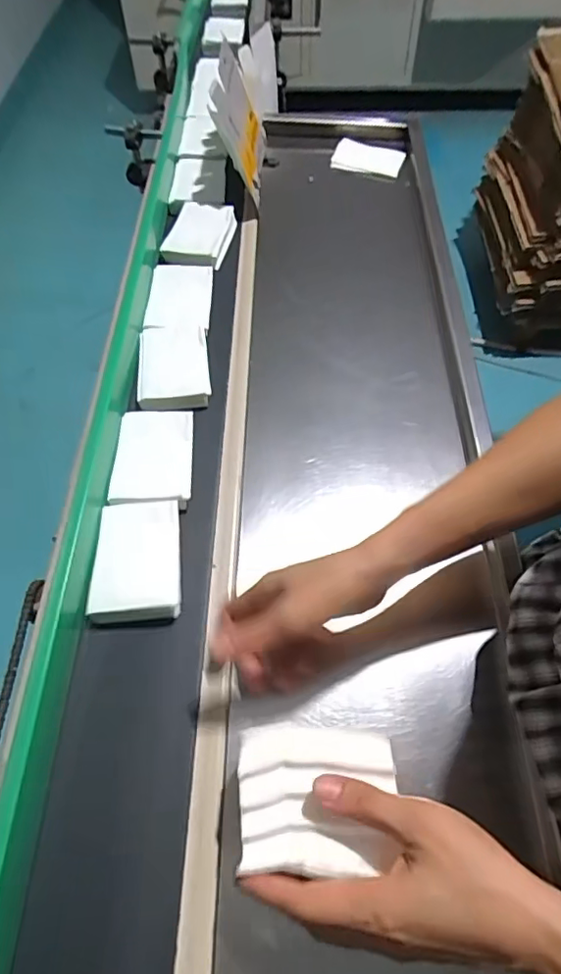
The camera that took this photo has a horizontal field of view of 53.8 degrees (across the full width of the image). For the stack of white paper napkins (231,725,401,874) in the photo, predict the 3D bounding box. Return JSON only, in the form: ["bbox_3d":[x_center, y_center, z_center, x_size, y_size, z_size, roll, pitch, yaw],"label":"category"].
[{"bbox_3d":[0.023,0.189,0.341,0.096,0.012,0.079,-1,57,-1],"label":"stack of white paper napkins"}]

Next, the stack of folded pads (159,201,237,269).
[{"bbox_3d":[-0.100,-0.335,0.721,0.074,0.025,0.110,15,58,9],"label":"stack of folded pads"}]

